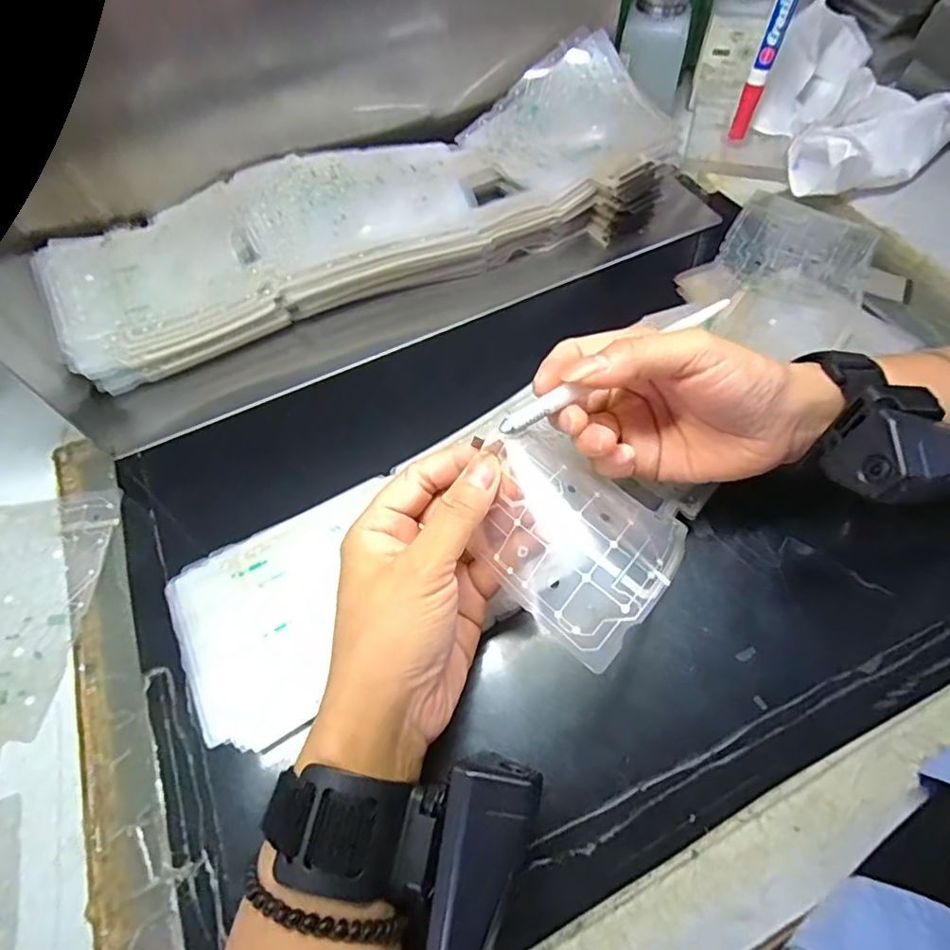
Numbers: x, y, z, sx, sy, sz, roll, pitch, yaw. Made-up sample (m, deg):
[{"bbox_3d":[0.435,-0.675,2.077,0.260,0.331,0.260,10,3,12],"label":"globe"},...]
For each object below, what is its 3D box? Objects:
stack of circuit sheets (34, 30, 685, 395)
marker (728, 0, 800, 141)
[{"bbox_3d":[-0.061,-0.190,0.409,0.457,0.054,0.145,-24,62,-12],"label":"stack of circuit sheets"},{"bbox_3d":[0.226,-0.328,0.423,0.016,0.145,0.016,22,63,14],"label":"marker"}]

